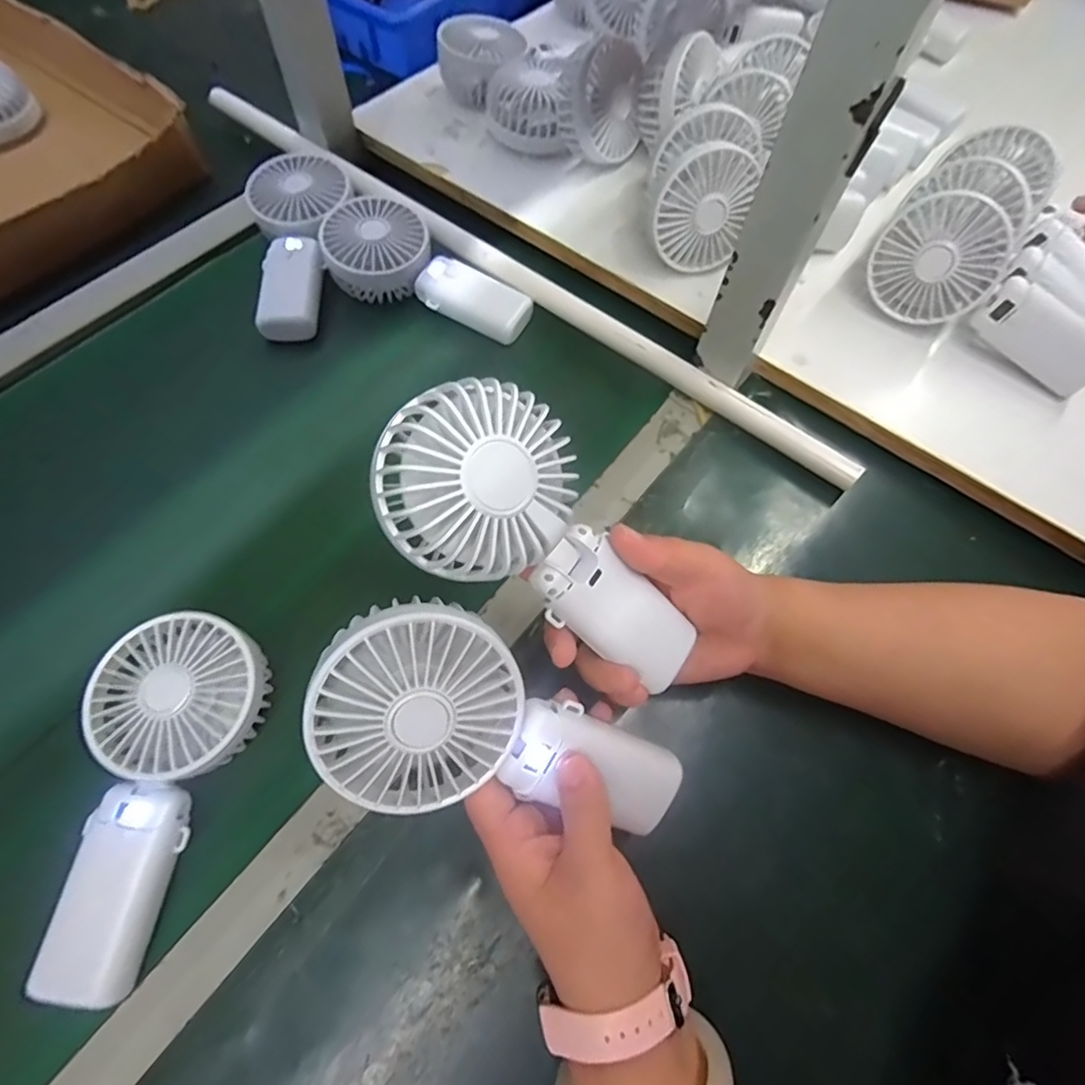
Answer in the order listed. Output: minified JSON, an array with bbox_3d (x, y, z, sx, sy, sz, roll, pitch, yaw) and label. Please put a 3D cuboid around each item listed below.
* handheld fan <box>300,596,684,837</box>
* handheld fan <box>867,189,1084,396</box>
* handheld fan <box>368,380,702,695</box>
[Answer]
[{"bbox_3d":[-0.022,0.093,0.272,0.181,0.040,0.085,38,88,-24],"label":"handheld fan"},{"bbox_3d":[0.337,-0.183,0.434,0.187,0.088,0.046,37,69,12],"label":"handheld fan"},{"bbox_3d":[0.006,0.004,0.271,0.177,0.037,0.079,41,67,-24],"label":"handheld fan"}]

